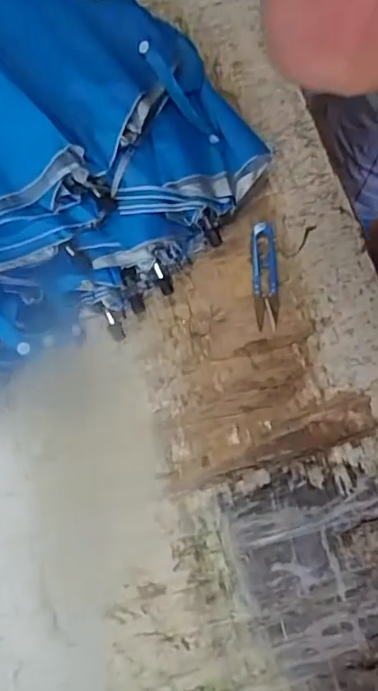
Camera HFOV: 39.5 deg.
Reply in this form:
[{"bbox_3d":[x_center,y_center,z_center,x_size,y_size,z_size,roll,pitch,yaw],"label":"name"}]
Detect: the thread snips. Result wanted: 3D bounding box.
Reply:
[{"bbox_3d":[0.081,-0.076,0.558,0.026,0.008,0.116,-2,75,1],"label":"thread snips"}]

